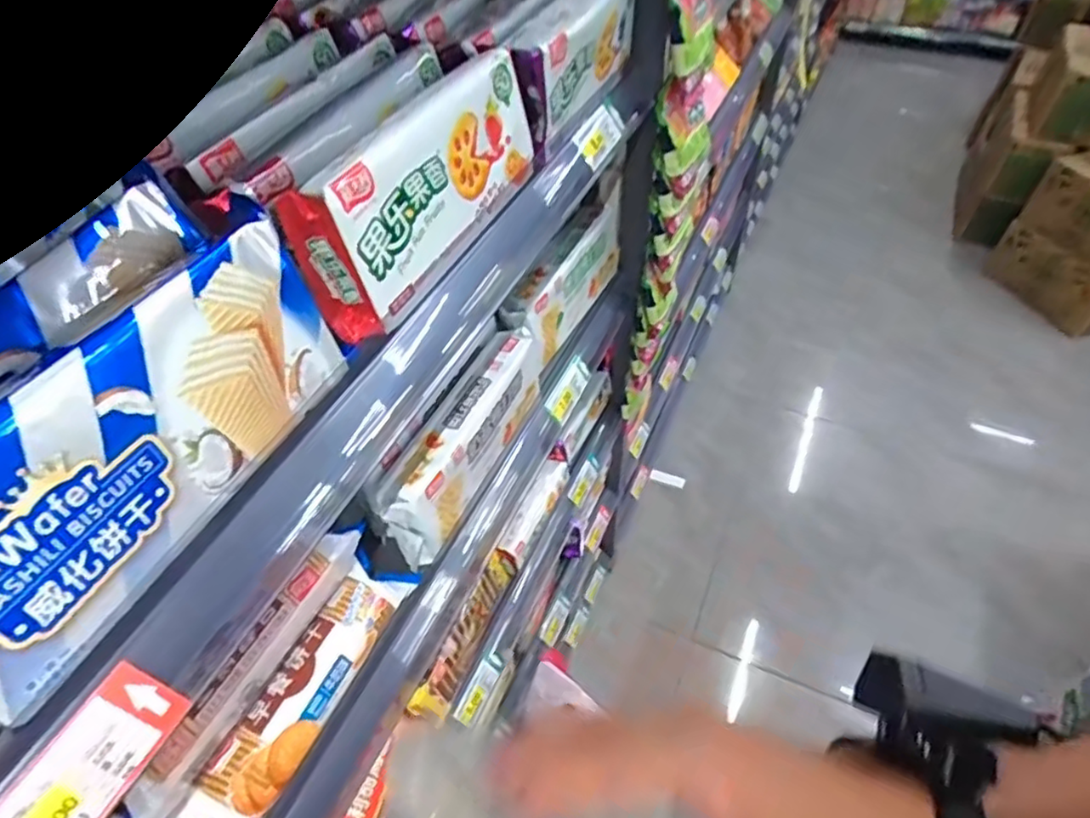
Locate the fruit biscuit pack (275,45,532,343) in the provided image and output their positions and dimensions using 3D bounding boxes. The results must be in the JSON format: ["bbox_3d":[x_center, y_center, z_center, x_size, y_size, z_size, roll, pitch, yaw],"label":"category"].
[{"bbox_3d":[-0.075,-0.153,0.429,0.037,0.088,0.231,19,54,17],"label":"fruit biscuit pack"}]

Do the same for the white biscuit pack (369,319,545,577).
[{"bbox_3d":[-0.072,0.025,0.613,0.044,0.086,0.236,20,54,18],"label":"white biscuit pack"}]

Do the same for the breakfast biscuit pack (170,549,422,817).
[{"bbox_3d":[-0.181,0.212,0.482,0.050,0.042,0.224,18,54,17],"label":"breakfast biscuit pack"}]

